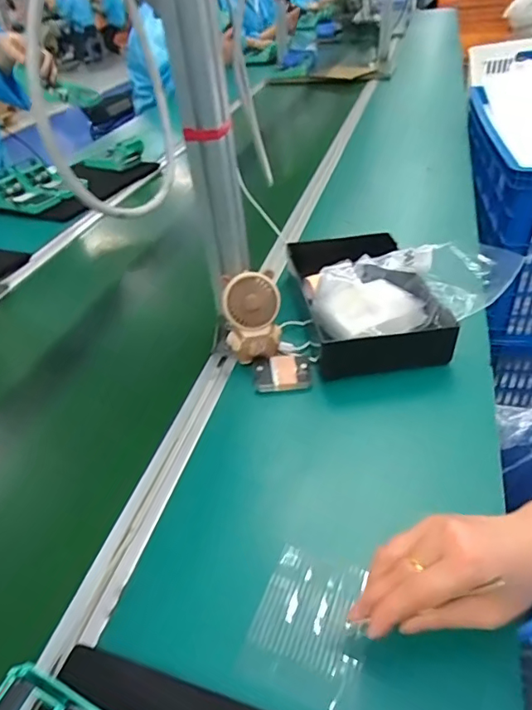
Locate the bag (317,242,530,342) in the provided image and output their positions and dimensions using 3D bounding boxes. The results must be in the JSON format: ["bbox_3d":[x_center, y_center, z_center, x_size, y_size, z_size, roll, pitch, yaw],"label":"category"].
[{"bbox_3d":[0.181,-0.082,0.602,0.239,0.078,0.110,-7,38,1],"label":"bag"}]

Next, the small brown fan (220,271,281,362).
[{"bbox_3d":[-0.018,-0.049,0.604,0.067,0.103,0.044,-9,11,-9],"label":"small brown fan"}]

